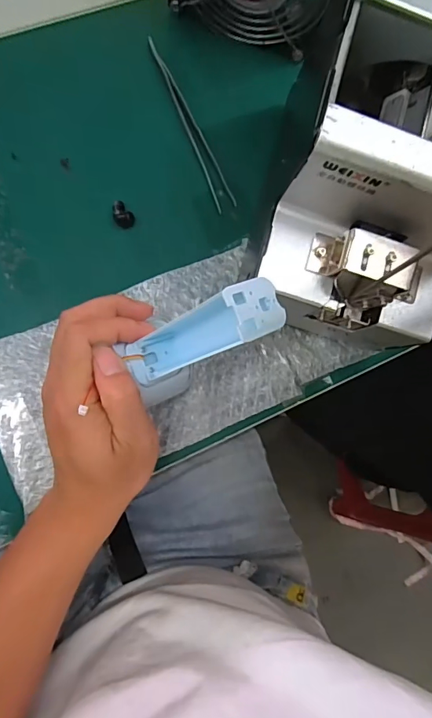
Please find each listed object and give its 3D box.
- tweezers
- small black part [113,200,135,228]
[{"bbox_3d":[-0.018,-0.184,0.350,0.016,0.008,0.141,-23,89,-9],"label":"tweezers"},{"bbox_3d":[-0.070,-0.110,0.338,0.015,0.011,0.018,-2,86,-8],"label":"small black part"}]

